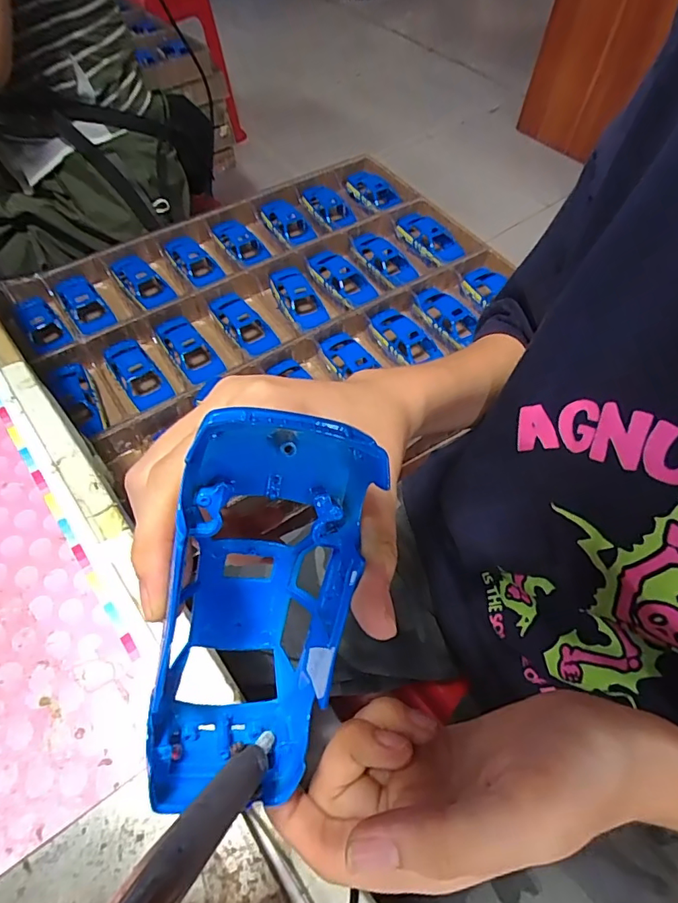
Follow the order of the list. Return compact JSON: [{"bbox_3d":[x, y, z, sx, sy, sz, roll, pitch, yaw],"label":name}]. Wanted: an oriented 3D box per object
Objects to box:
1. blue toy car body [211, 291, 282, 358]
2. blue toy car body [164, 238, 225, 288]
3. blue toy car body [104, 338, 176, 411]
[{"bbox_3d":[-0.122,-0.162,0.635,0.051,0.030,0.126,-29,64,-18],"label":"blue toy car body"},{"bbox_3d":[-0.209,-0.274,0.699,0.049,0.031,0.092,-31,65,-19],"label":"blue toy car body"},{"bbox_3d":[-0.245,-0.096,0.586,0.048,0.026,0.097,-34,66,-20],"label":"blue toy car body"}]

